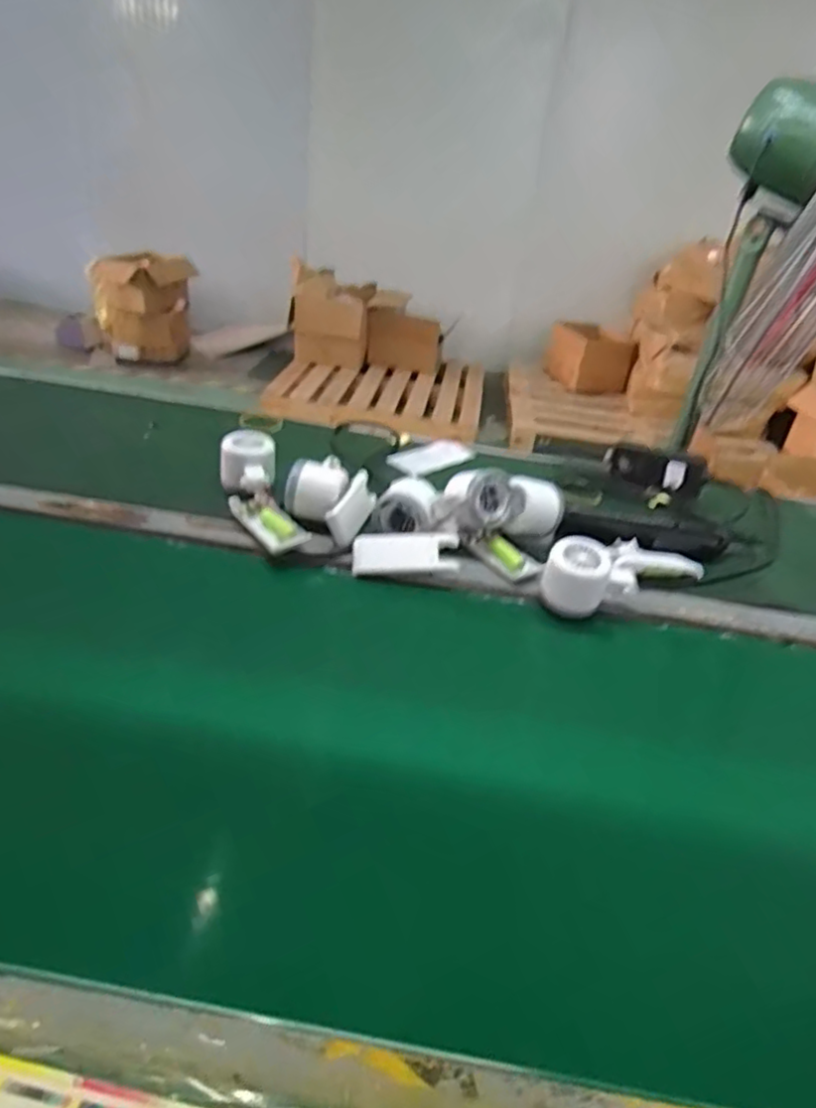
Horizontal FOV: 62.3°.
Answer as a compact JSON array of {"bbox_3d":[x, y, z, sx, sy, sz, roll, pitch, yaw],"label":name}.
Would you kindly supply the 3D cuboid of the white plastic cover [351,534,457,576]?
[{"bbox_3d":[-0.003,0.001,0.668,0.103,0.014,0.044,-1,66,4],"label":"white plastic cover"}]

